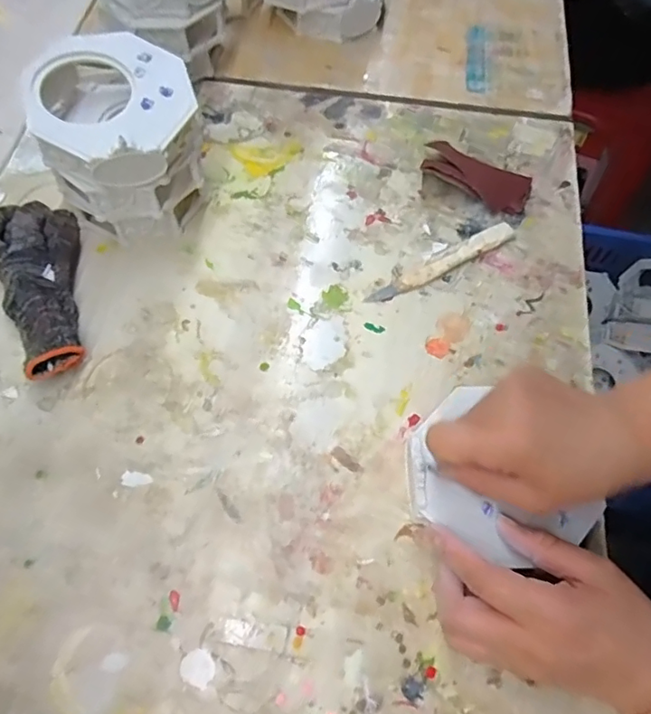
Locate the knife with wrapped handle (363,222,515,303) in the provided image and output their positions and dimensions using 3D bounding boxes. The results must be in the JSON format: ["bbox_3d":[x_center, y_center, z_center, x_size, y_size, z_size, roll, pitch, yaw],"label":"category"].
[{"bbox_3d":[0.101,-0.080,0.456,0.146,0.011,0.017,-28,67,-14],"label":"knife with wrapped handle"}]

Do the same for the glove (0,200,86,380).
[{"bbox_3d":[-0.228,-0.058,0.423,0.058,0.032,0.168,-14,64,-8],"label":"glove"}]

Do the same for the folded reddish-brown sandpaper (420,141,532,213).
[{"bbox_3d":[0.140,-0.170,0.490,0.097,0.025,0.060,20,65,9],"label":"folded reddish-brown sandpaper"}]

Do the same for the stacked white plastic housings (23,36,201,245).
[{"bbox_3d":[-0.159,-0.170,0.432,0.111,0.123,0.127,-19,65,-10],"label":"stacked white plastic housings"}]

